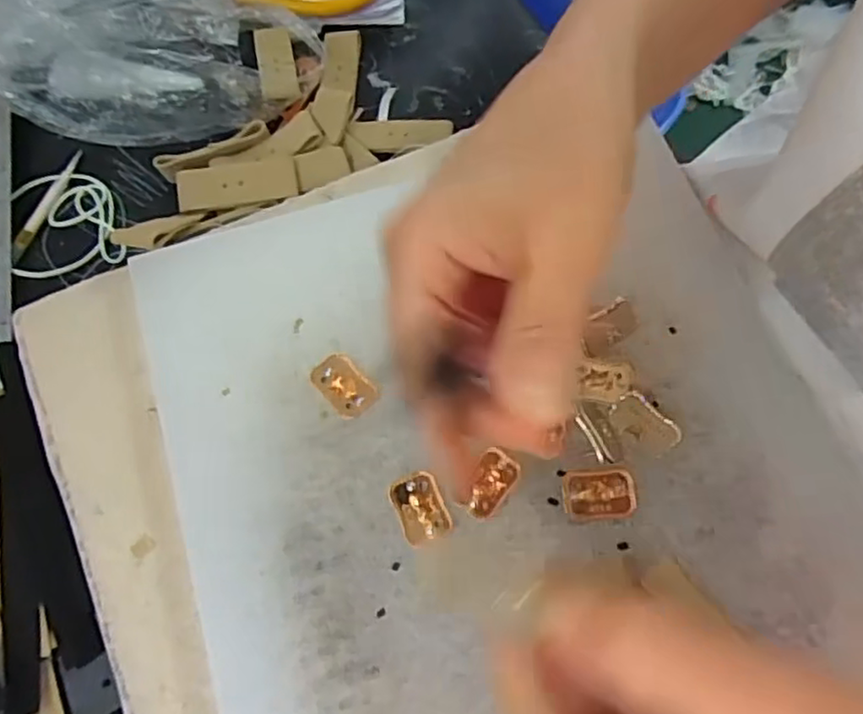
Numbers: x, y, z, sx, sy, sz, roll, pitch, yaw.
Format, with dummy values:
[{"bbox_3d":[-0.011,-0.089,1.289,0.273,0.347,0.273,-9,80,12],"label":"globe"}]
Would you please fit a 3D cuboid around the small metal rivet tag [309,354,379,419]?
[{"bbox_3d":[-0.036,0.011,0.271,0.019,0.004,0.028,-39,74,-14],"label":"small metal rivet tag"}]

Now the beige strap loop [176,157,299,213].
[{"bbox_3d":[-0.099,-0.088,0.336,0.060,0.004,0.021,-9,89,-4],"label":"beige strap loop"}]

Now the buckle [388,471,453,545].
[{"bbox_3d":[-0.004,0.058,0.255,0.018,0.004,0.026,-21,70,-8],"label":"buckle"}]

